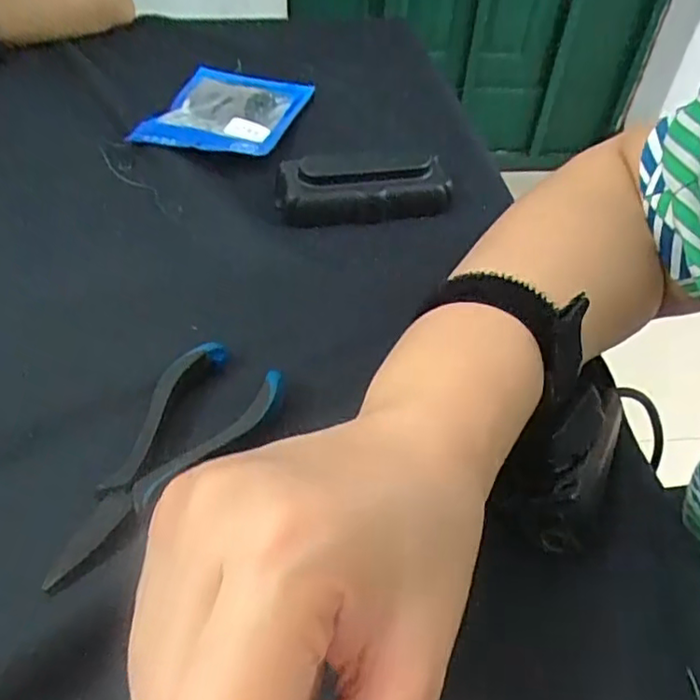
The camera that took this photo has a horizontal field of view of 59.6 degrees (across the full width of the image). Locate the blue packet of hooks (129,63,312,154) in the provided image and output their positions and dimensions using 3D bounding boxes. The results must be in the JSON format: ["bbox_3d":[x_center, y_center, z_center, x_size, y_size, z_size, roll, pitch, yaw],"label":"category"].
[{"bbox_3d":[-0.095,-0.182,0.463,0.104,0.015,0.132,10,47,7],"label":"blue packet of hooks"}]

